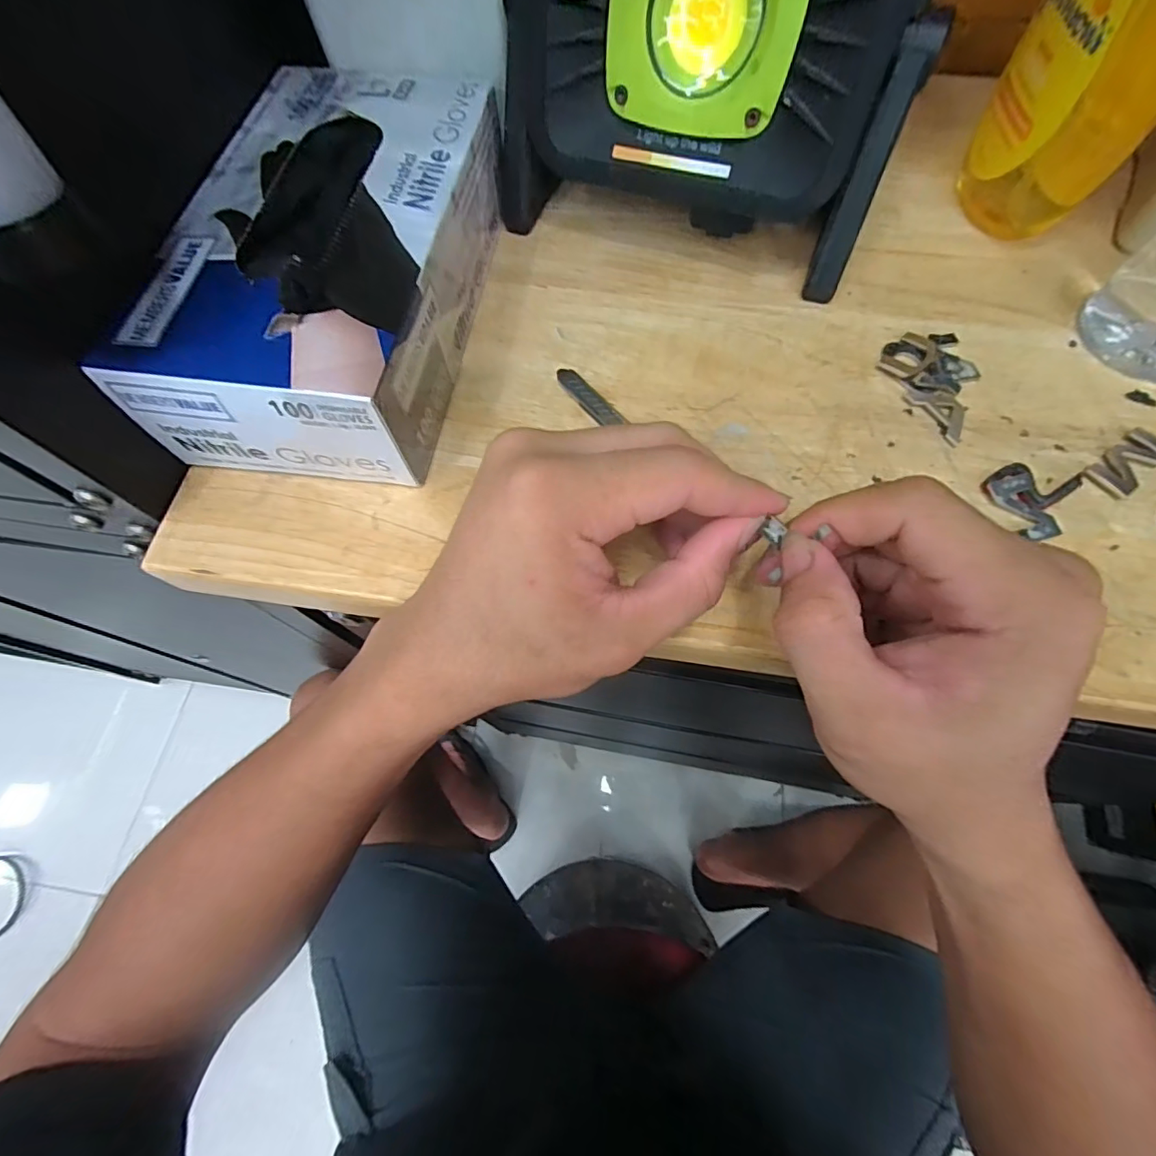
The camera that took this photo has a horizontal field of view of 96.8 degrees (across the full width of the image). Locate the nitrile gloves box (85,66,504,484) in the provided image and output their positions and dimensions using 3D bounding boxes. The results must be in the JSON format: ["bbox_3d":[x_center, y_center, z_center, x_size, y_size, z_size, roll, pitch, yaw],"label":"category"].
[{"bbox_3d":[-0.116,-0.159,0.262,0.122,0.069,0.221,7,69,6],"label":"nitrile gloves box"}]

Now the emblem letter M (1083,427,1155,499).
[{"bbox_3d":[0.260,-0.055,0.242,0.045,0.004,0.019,-36,71,-11],"label":"emblem letter M"}]

